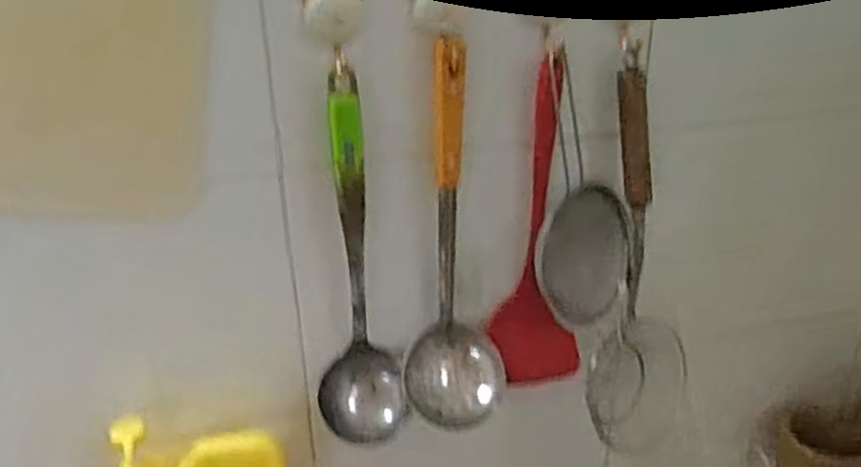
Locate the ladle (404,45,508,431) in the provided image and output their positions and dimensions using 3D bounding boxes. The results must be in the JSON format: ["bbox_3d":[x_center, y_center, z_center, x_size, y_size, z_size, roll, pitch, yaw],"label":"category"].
[{"bbox_3d":[0.021,0.013,0.643,0.087,0.333,0.058,1,26,5],"label":"ladle"}]

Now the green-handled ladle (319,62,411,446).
[{"bbox_3d":[-0.063,0.030,0.626,0.072,0.319,0.055,-10,27,-16],"label":"green-handled ladle"}]

